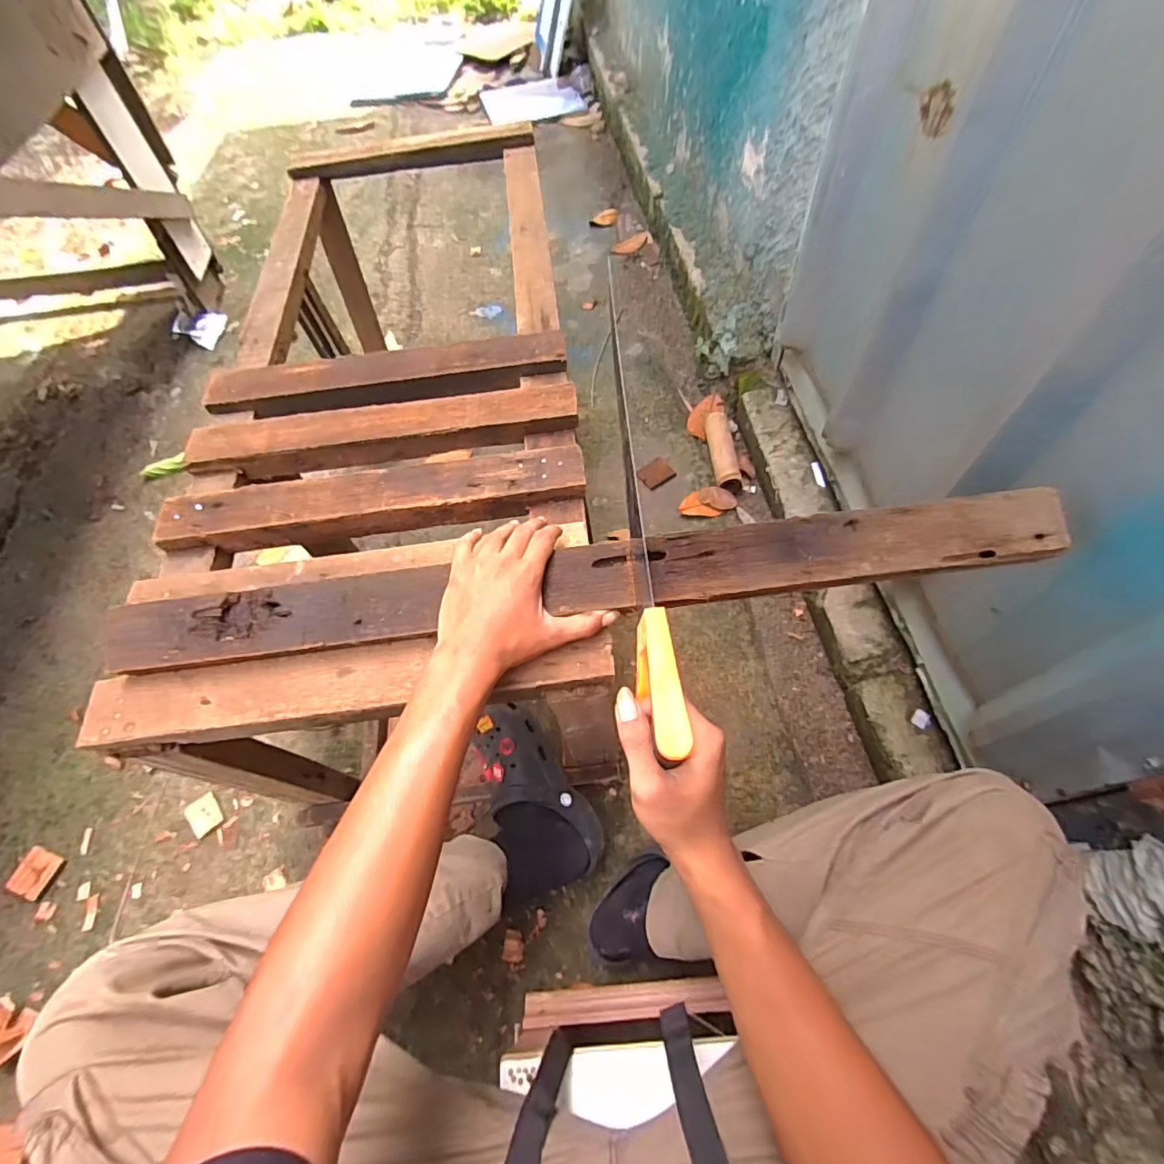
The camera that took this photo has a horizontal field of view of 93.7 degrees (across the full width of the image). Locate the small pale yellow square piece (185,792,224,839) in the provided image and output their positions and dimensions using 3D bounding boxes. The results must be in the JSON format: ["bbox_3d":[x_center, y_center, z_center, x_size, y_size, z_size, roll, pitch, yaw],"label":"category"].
[{"bbox_3d":[-0.592,0.362,0.857,0.061,0.006,0.047,40,70,23],"label":"small pale yellow square piece"}]

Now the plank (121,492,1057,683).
[{"bbox_3d":[0.002,-0.001,0.476,0.809,0.014,0.060,-7,80,0],"label":"plank"}]

